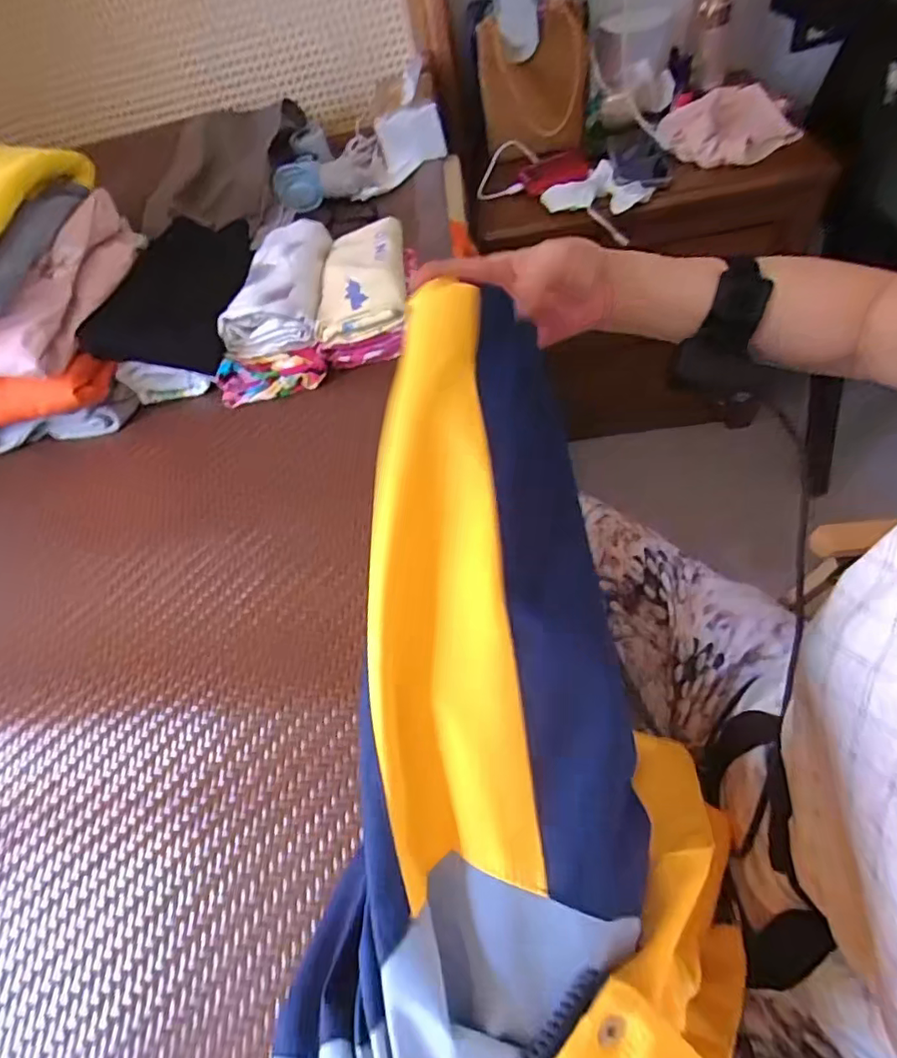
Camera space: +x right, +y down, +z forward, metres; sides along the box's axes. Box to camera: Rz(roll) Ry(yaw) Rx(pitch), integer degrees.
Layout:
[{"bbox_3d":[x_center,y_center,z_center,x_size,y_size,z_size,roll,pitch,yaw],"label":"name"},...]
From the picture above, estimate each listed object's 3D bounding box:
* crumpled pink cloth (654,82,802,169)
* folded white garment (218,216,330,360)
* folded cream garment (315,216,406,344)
[{"bbox_3d":[0.399,-0.574,0.785,0.143,0.058,0.143,-28,53,-8],"label":"crumpled pink cloth"},{"bbox_3d":[-0.186,-0.277,0.633,0.099,0.060,0.195,-5,54,9],"label":"folded white garment"},{"bbox_3d":[-0.094,-0.275,0.617,0.098,0.052,0.166,-9,53,7],"label":"folded cream garment"}]

